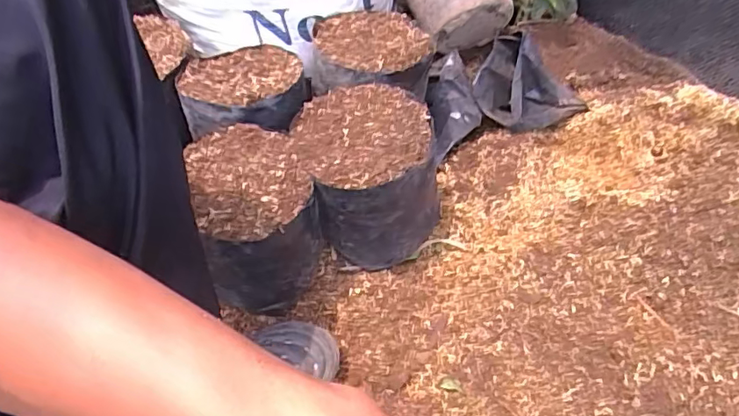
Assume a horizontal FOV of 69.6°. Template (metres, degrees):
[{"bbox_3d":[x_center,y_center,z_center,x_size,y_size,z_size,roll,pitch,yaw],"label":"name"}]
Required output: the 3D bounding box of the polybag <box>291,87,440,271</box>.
[{"bbox_3d":[-0.006,-0.035,0.636,0.142,0.154,0.159,-15,53,-10],"label":"polybag"}]

